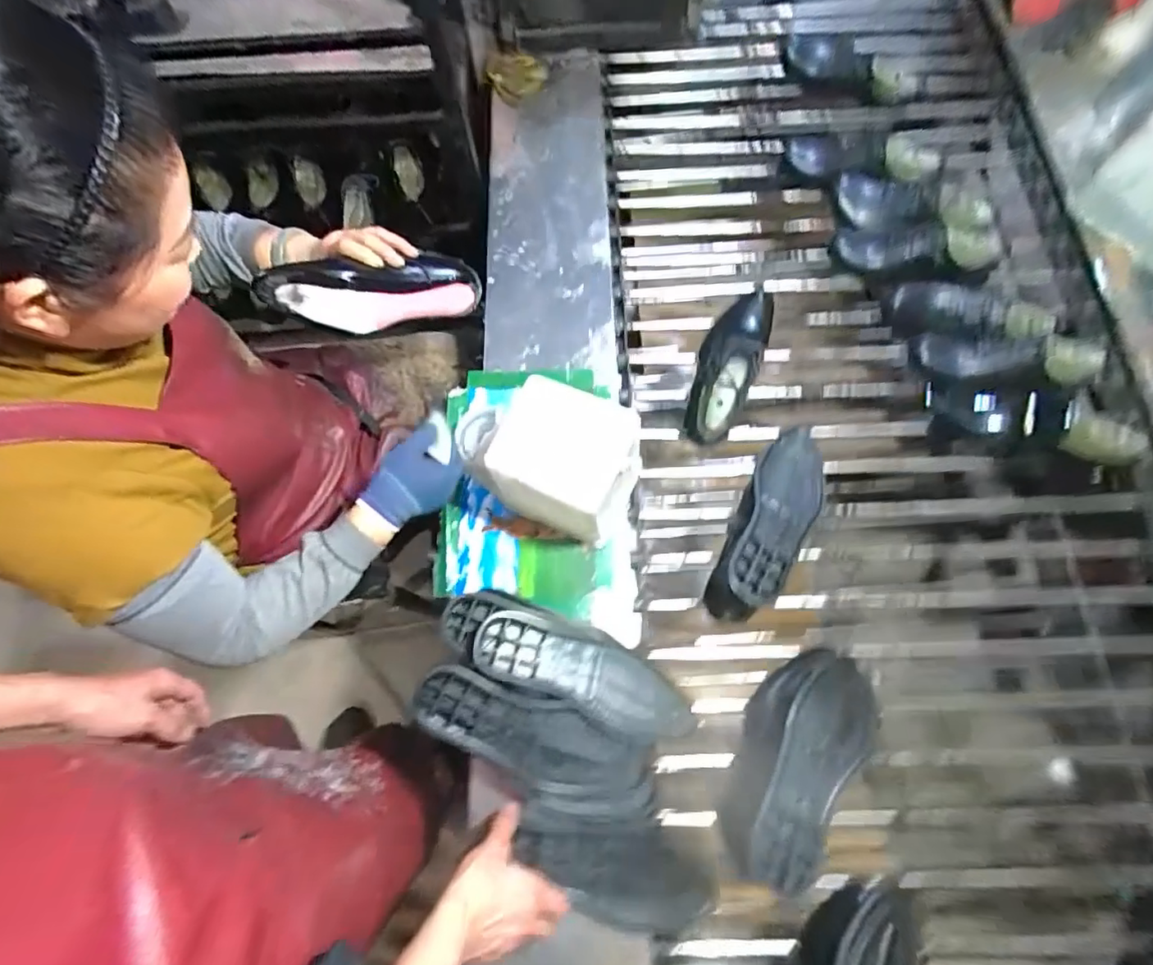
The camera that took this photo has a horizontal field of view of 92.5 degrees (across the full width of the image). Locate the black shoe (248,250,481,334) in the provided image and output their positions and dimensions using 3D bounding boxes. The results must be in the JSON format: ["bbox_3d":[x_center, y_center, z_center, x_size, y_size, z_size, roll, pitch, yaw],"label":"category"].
[{"bbox_3d":[-0.254,-0.250,0.725,0.282,0.078,0.065,-17,69,-32],"label":"black shoe"}]

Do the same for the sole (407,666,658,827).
[{"bbox_3d":[-0.048,0.314,0.657,0.300,0.025,0.104,27,73,-2],"label":"sole"}]

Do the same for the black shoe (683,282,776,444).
[{"bbox_3d":[0.237,-0.184,0.868,0.083,0.102,0.271,25,73,10],"label":"black shoe"}]

